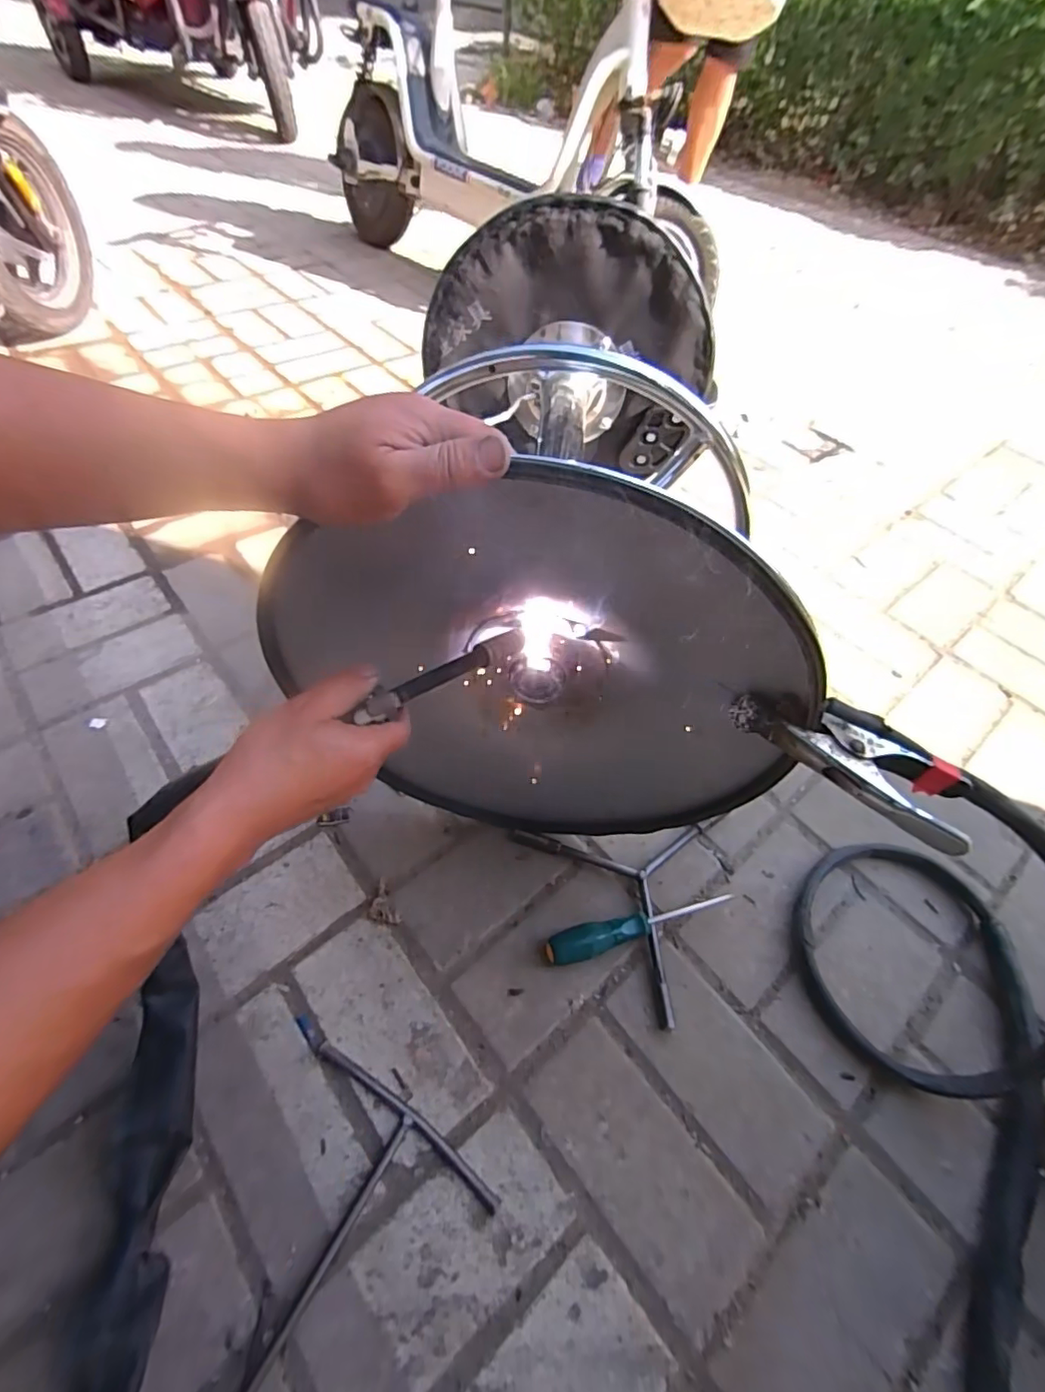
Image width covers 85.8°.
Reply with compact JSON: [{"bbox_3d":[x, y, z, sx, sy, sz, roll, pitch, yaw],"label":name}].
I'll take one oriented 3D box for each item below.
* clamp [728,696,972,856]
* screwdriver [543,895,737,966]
[{"bbox_3d":[0.234,0.039,0.399,0.167,0.037,0.065,31,56,18],"label":"clamp"},{"bbox_3d":[0.113,0.219,0.539,0.188,0.027,0.029,-12,54,-14],"label":"screwdriver"}]

